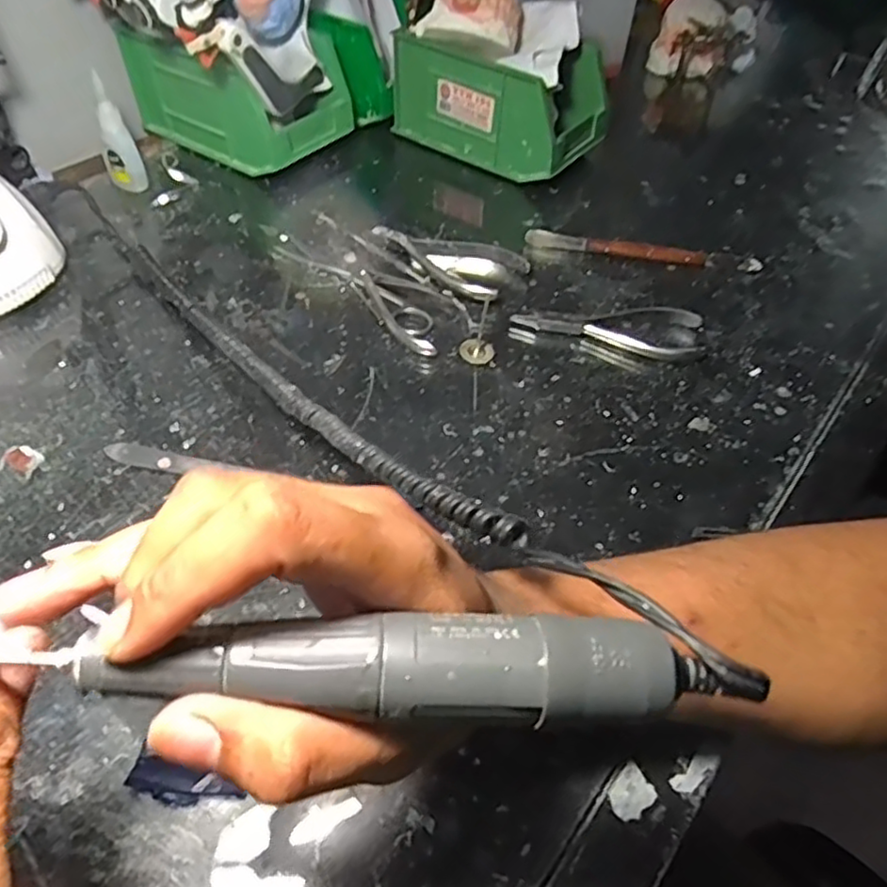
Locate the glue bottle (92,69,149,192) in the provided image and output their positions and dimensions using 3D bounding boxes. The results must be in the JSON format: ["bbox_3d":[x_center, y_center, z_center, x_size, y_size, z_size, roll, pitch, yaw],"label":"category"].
[{"bbox_3d":[-0.250,-0.234,0.519,0.027,0.082,0.017,-19,53,-19],"label":"glue bottle"}]

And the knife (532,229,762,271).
[{"bbox_3d":[0.149,-0.146,0.513,0.171,0.011,0.012,9,49,4],"label":"knife"}]

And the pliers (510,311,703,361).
[{"bbox_3d":[0.110,-0.078,0.453,0.123,0.010,0.042,9,49,4],"label":"pliers"}]

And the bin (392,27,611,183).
[{"bbox_3d":[0.050,-0.306,0.596,0.168,0.086,0.095,31,54,21],"label":"bin"}]

